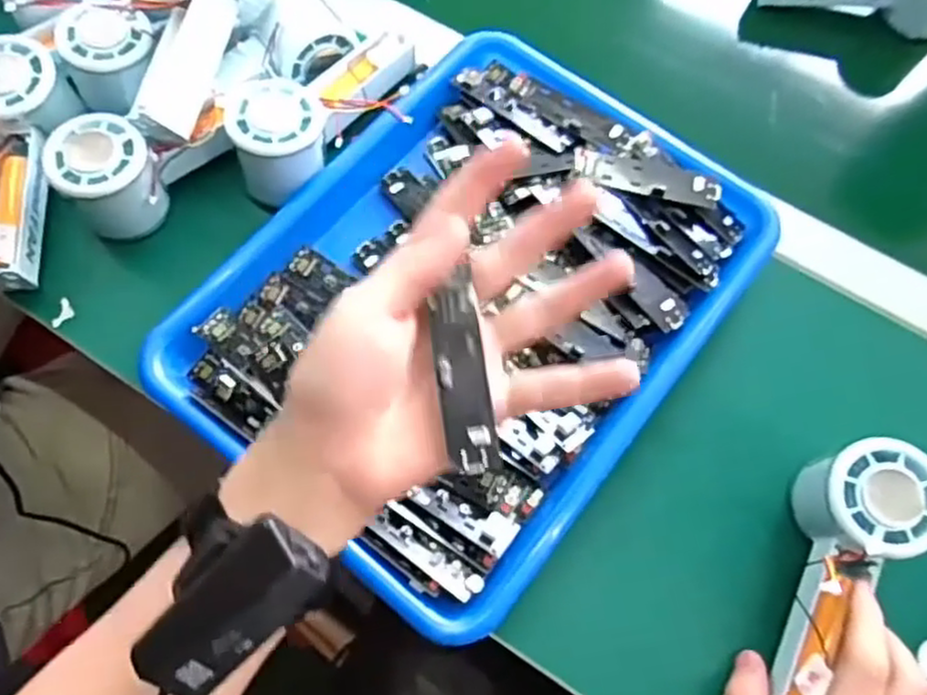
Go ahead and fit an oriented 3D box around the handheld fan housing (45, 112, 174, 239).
[{"bbox_3d":[-0.217,-0.104,0.449,0.056,0.061,0.049,-24,70,-12],"label":"handheld fan housing"}]

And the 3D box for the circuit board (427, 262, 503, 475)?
[{"bbox_3d":[0.000,0.010,0.299,0.022,0.005,0.080,-1,75,-28],"label":"circuit board"}]

